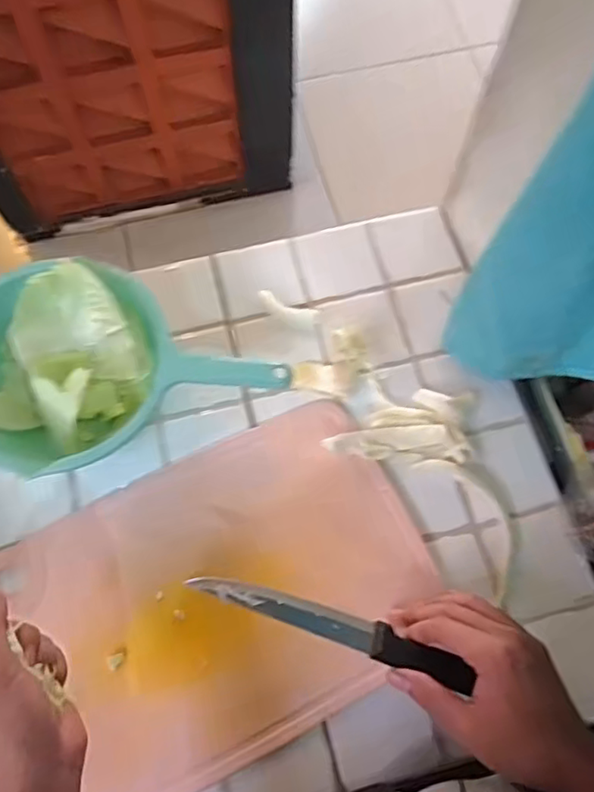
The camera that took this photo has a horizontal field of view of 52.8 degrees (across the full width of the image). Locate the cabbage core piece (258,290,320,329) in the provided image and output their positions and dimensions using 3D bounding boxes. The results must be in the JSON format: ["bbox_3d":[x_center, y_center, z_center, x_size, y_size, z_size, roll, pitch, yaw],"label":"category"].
[{"bbox_3d":[-0.010,-0.083,0.584,0.065,0.011,0.023,27,72,10],"label":"cabbage core piece"}]

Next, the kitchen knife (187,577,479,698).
[{"bbox_3d":[0.024,0.164,0.430,0.202,0.019,0.022,19,71,0],"label":"kitchen knife"}]

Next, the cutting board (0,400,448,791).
[{"bbox_3d":[-0.055,0.158,0.494,0.314,0.015,0.237,-28,72,-9],"label":"cutting board"}]

